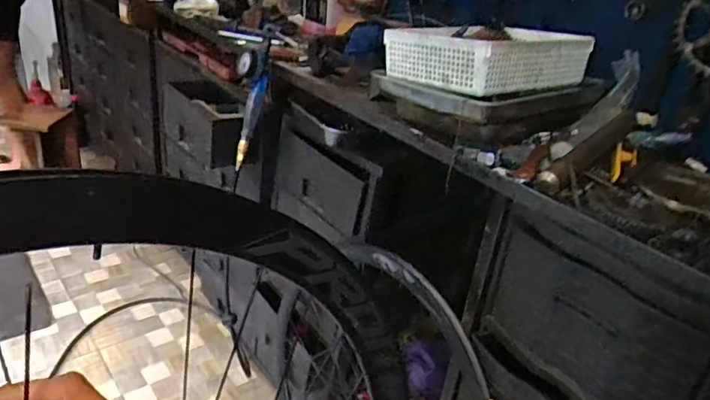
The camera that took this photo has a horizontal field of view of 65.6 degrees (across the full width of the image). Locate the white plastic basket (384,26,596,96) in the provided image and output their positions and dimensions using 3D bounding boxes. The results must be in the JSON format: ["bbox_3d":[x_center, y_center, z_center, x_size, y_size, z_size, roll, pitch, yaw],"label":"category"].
[{"bbox_3d":[0.250,-0.274,1.028,0.321,0.090,0.237,-14,34,-35],"label":"white plastic basket"}]

